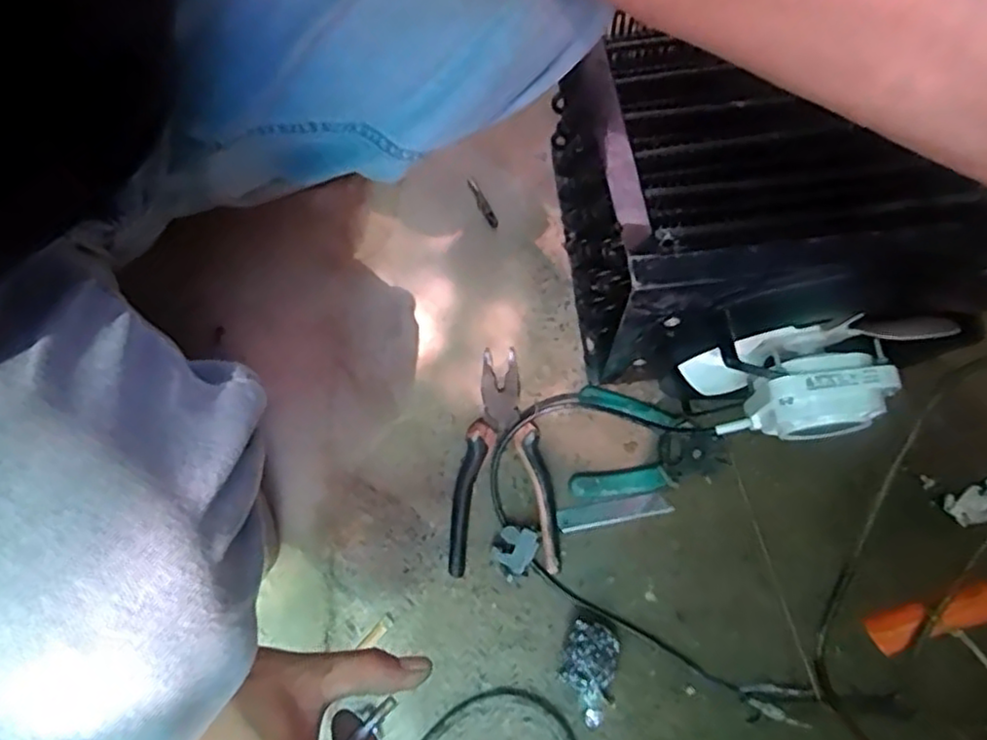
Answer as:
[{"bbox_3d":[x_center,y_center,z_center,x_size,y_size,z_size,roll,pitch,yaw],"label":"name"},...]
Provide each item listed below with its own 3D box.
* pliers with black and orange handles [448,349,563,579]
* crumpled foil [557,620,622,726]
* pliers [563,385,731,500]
[{"bbox_3d":[0.010,0.077,0.599,0.091,0.015,0.187,0,75,2],"label":"pliers with black and orange handles"},{"bbox_3d":[0.076,0.238,0.547,0.042,0.035,0.074,8,75,4],"label":"crumpled foil"},{"bbox_3d":[0.133,0.070,0.601,0.123,0.021,0.093,9,75,4],"label":"pliers"}]

